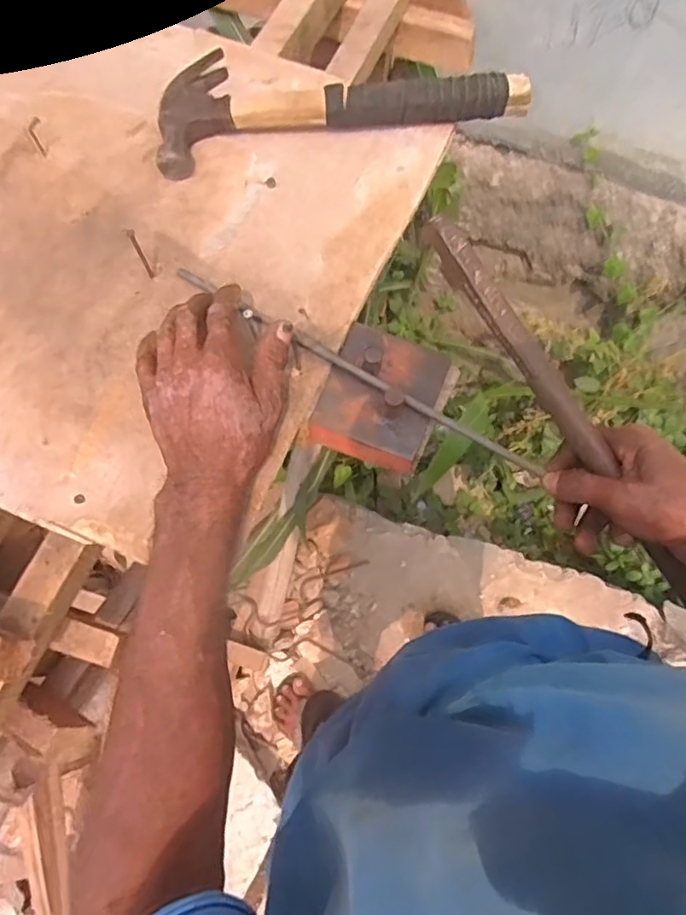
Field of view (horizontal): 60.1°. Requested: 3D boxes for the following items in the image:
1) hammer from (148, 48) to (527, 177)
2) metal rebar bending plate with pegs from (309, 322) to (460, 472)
[{"bbox_3d":[-0.008,-0.343,0.548,0.328,0.034,0.126,-11,73,-3],"label":"hammer"},{"bbox_3d":[0.033,-0.050,0.484,0.092,0.034,0.101,23,74,6],"label":"metal rebar bending plate with pegs"}]

